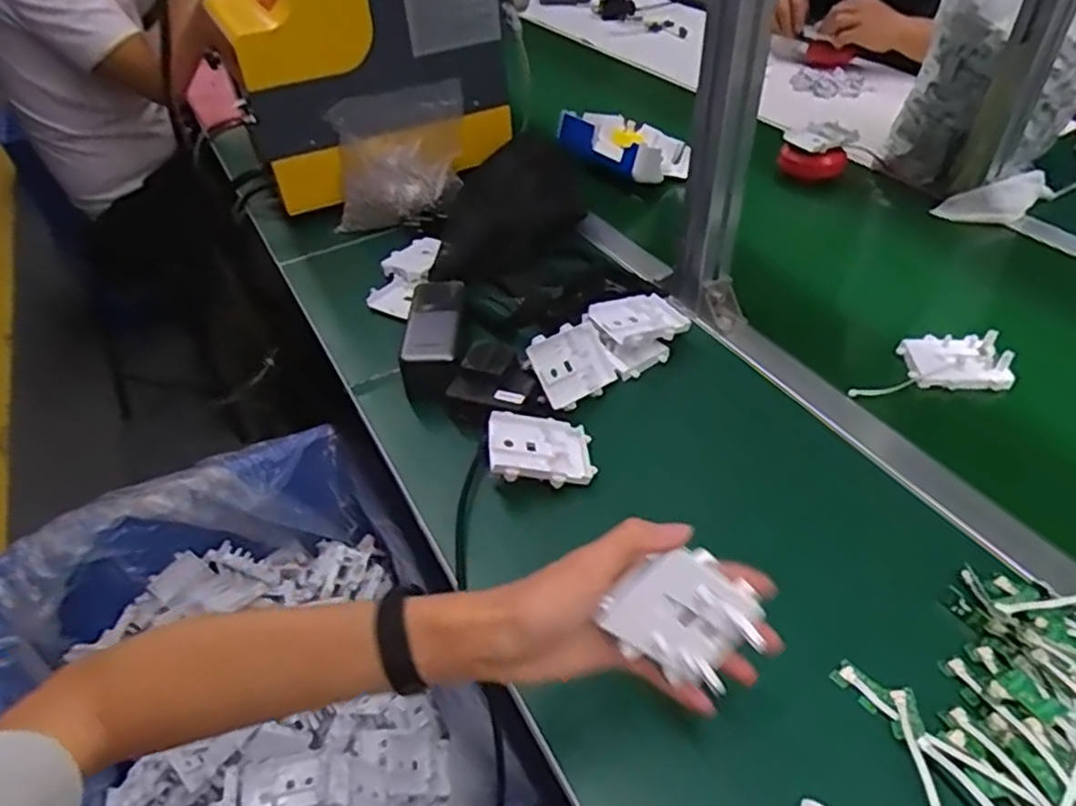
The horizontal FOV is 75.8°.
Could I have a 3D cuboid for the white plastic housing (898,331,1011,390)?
[{"bbox_3d":[0.397,-0.042,0.656,0.085,0.024,0.062,4,44,7],"label":"white plastic housing"}]

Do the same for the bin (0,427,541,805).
[{"bbox_3d":[-0.275,0.325,0.685,0.376,0.239,0.532,-25,47,-22],"label":"bin"}]

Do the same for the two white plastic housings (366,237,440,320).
[{"bbox_3d":[-0.154,-0.143,0.802,0.053,0.027,0.148,2,43,6],"label":"two white plastic housings"}]

